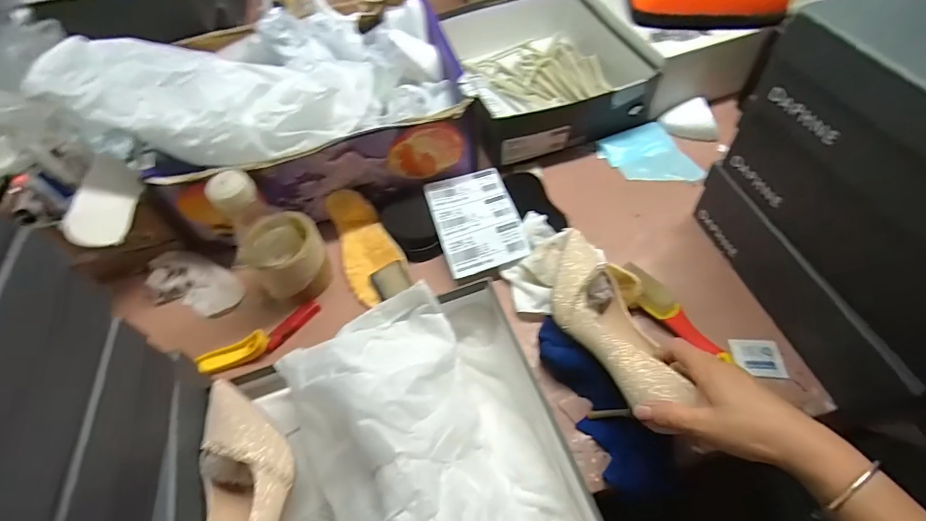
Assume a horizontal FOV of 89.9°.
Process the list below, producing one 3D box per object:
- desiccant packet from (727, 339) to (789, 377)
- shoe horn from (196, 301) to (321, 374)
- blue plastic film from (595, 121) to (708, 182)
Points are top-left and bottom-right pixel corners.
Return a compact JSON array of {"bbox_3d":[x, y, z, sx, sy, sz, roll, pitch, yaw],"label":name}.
[{"bbox_3d":[0.321,0.105,0.506,0.050,0.008,0.046,1,56,6],"label":"desiccant packet"},{"bbox_3d":[-0.239,0.094,0.557,0.145,0.020,0.027,-30,57,-33],"label":"shoe horn"},{"bbox_3d":[0.269,-0.149,0.677,0.097,0.025,0.134,-24,57,-11],"label":"blue plastic film"}]

